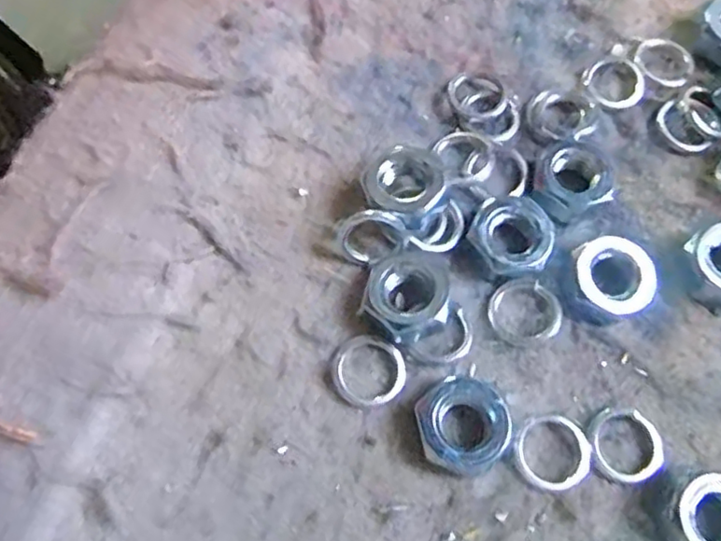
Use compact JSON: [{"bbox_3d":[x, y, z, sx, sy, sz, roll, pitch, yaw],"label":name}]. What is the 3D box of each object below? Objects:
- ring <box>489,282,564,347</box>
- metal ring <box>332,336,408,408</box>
[{"bbox_3d":[0.033,0.008,0.124,0.014,0.004,0.013,1,70,-2],"label":"ring"},{"bbox_3d":[0.001,0.019,0.118,0.014,0.004,0.013,1,70,-2],"label":"metal ring"}]

